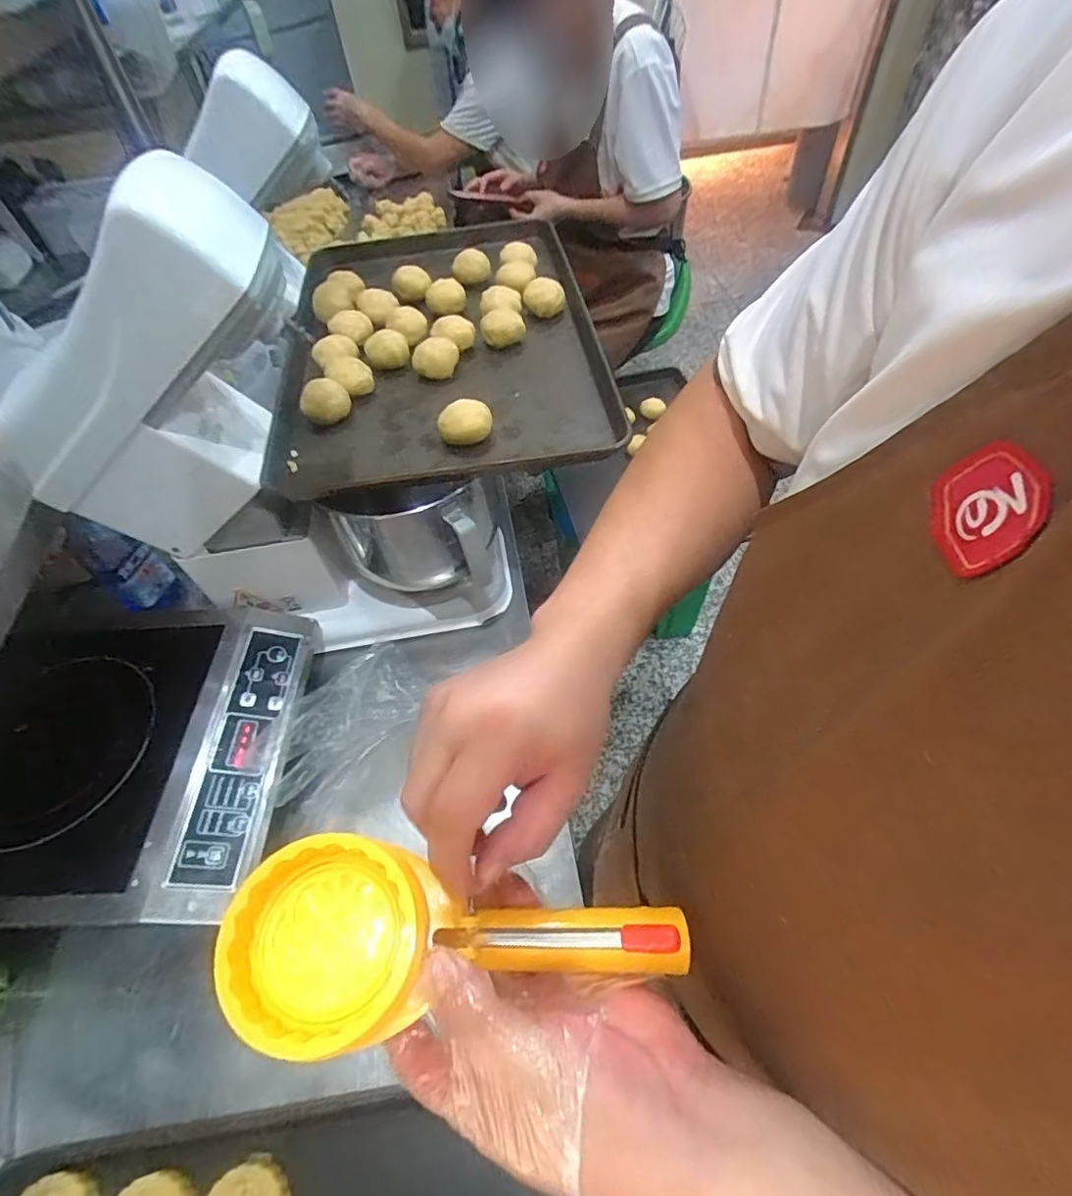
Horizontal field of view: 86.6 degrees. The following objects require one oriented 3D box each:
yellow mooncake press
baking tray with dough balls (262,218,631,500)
[{"bbox_3d":[-0.032,0.149,0.251,0.189,0.065,0.079,-1,54,-1],"label":"yellow mooncake press"},{"bbox_3d":[-0.139,-0.382,0.797,0.411,0.054,0.659,-10,54,-2],"label":"baking tray with dough balls"}]

